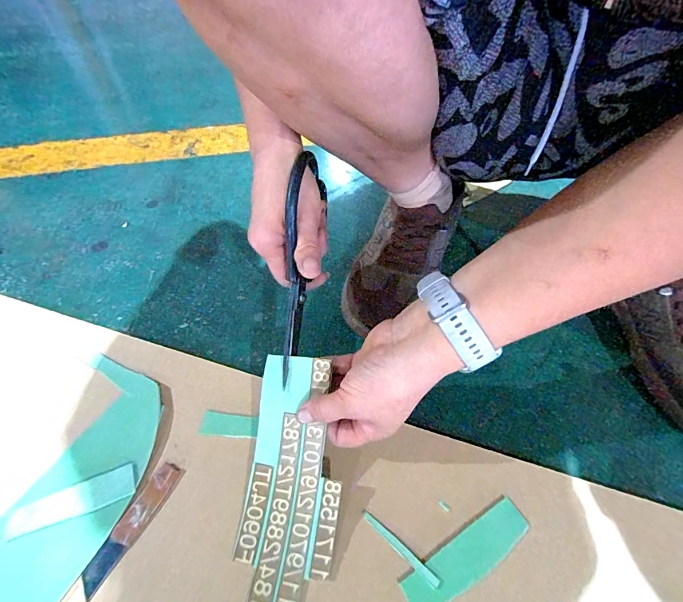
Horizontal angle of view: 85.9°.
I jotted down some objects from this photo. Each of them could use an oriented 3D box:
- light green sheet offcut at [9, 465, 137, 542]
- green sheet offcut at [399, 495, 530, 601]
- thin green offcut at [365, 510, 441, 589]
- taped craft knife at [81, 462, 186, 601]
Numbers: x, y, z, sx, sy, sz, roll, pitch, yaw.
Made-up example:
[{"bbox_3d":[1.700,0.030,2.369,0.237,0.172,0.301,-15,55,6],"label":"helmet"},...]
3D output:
[{"bbox_3d":[-0.214,0.159,0.291,0.087,0.004,0.024,-16,59,-17],"label":"light green sheet offcut"},{"bbox_3d":[0.095,0.191,0.274,0.108,0.004,0.029,-25,57,-21],"label":"green sheet offcut"},{"bbox_3d":[0.044,0.186,0.277,0.067,0.004,0.007,35,58,25],"label":"thin green offcut"},{"bbox_3d":[-0.162,0.174,0.286,0.022,0.004,0.092,20,53,16],"label":"taped craft knife"}]

